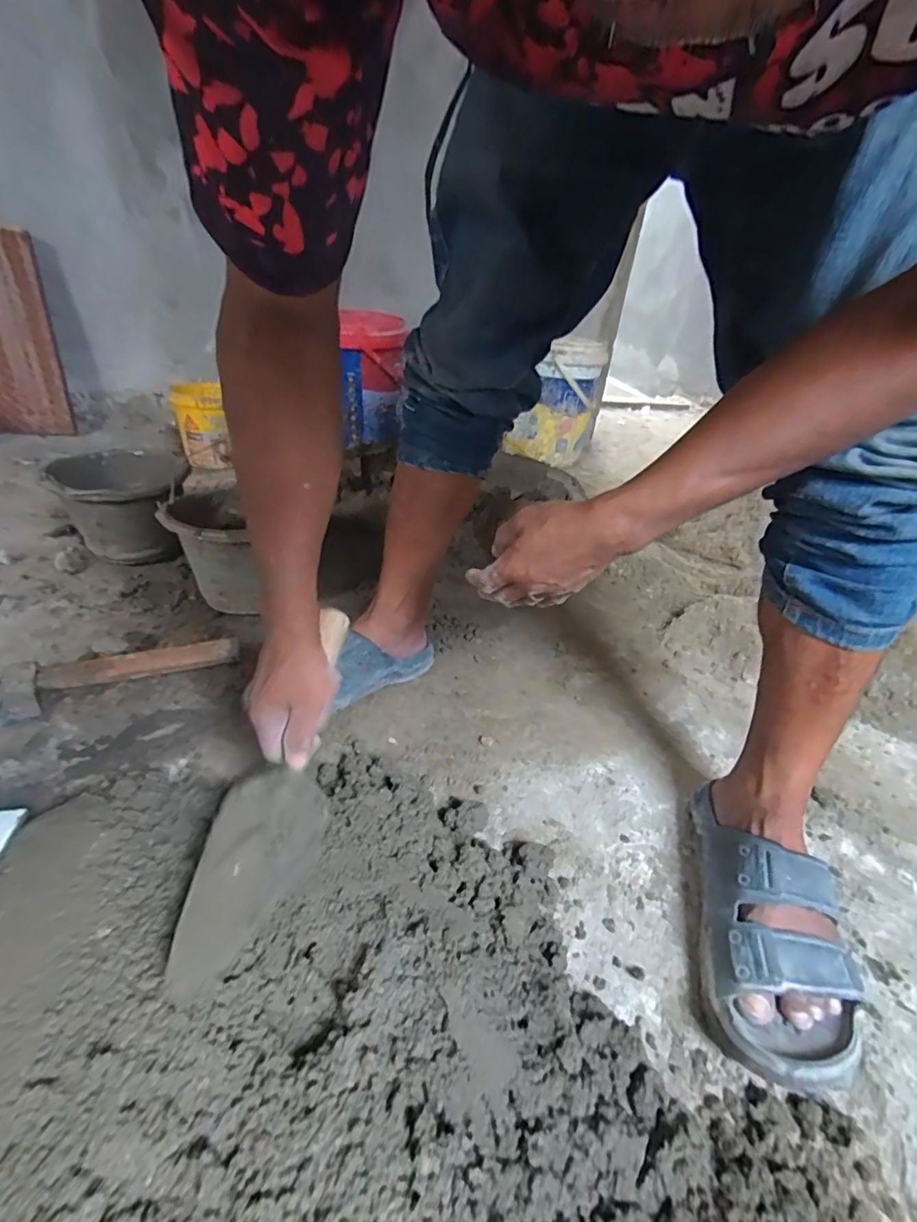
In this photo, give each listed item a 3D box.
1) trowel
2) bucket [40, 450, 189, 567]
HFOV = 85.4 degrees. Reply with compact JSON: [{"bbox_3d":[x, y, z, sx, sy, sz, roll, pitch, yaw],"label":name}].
[{"bbox_3d":[-0.147,0.137,0.417,0.090,0.044,0.297,10,57,6],"label":"trowel"},{"bbox_3d":[-0.600,-0.190,0.910,0.200,0.161,0.243,-8,35,-22],"label":"bucket"}]

